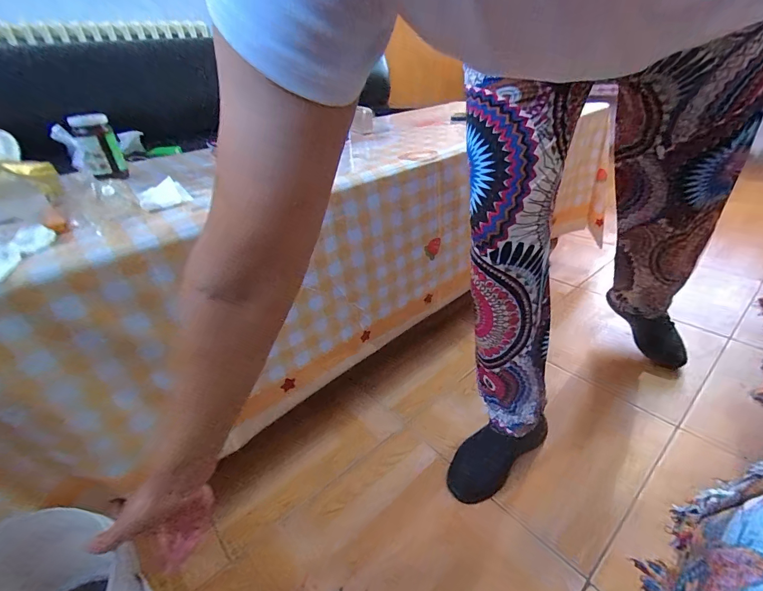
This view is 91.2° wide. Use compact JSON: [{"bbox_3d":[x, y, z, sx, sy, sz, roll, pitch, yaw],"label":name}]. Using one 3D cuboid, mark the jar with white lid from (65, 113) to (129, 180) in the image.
[{"bbox_3d":[-0.536,-0.281,0.707,0.071,0.110,0.091,-24,37,-25],"label":"jar with white lid"}]

